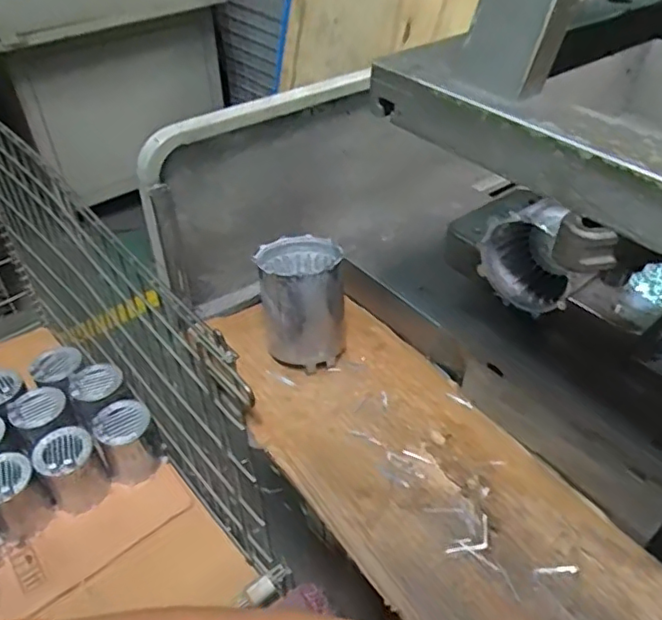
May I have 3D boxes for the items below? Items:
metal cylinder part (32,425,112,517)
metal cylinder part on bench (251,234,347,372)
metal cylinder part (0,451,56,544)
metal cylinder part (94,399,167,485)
[{"bbox_3d":[-0.418,0.259,0.957,0.088,0.118,0.088,-29,49,-27],"label":"metal cylinder part"},{"bbox_3d":[-0.032,-0.008,0.656,0.089,0.120,0.107,-11,43,-10],"label":"metal cylinder part on bench"},{"bbox_3d":[-0.500,0.293,0.929,0.092,0.124,0.088,32,51,31],"label":"metal cylinder part"},{"bbox_3d":[-0.337,0.218,0.990,0.090,0.110,0.092,-17,44,-17],"label":"metal cylinder part"}]

